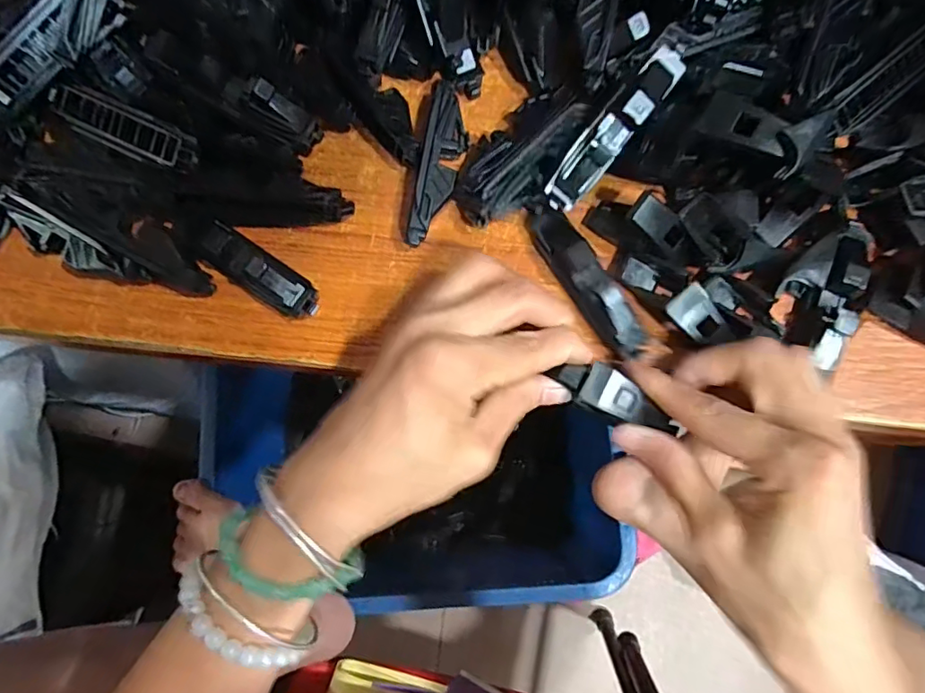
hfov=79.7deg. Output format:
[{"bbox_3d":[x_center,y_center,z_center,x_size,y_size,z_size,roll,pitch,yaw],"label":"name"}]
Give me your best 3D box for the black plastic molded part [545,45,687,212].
[{"bbox_3d":[0.064,-0.093,0.236,0.018,0.014,0.077,41,101,8],"label":"black plastic molded part"}]

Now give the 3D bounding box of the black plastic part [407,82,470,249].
[{"bbox_3d":[-0.011,-0.084,0.255,0.018,0.015,0.076,12,79,4],"label":"black plastic part"}]

